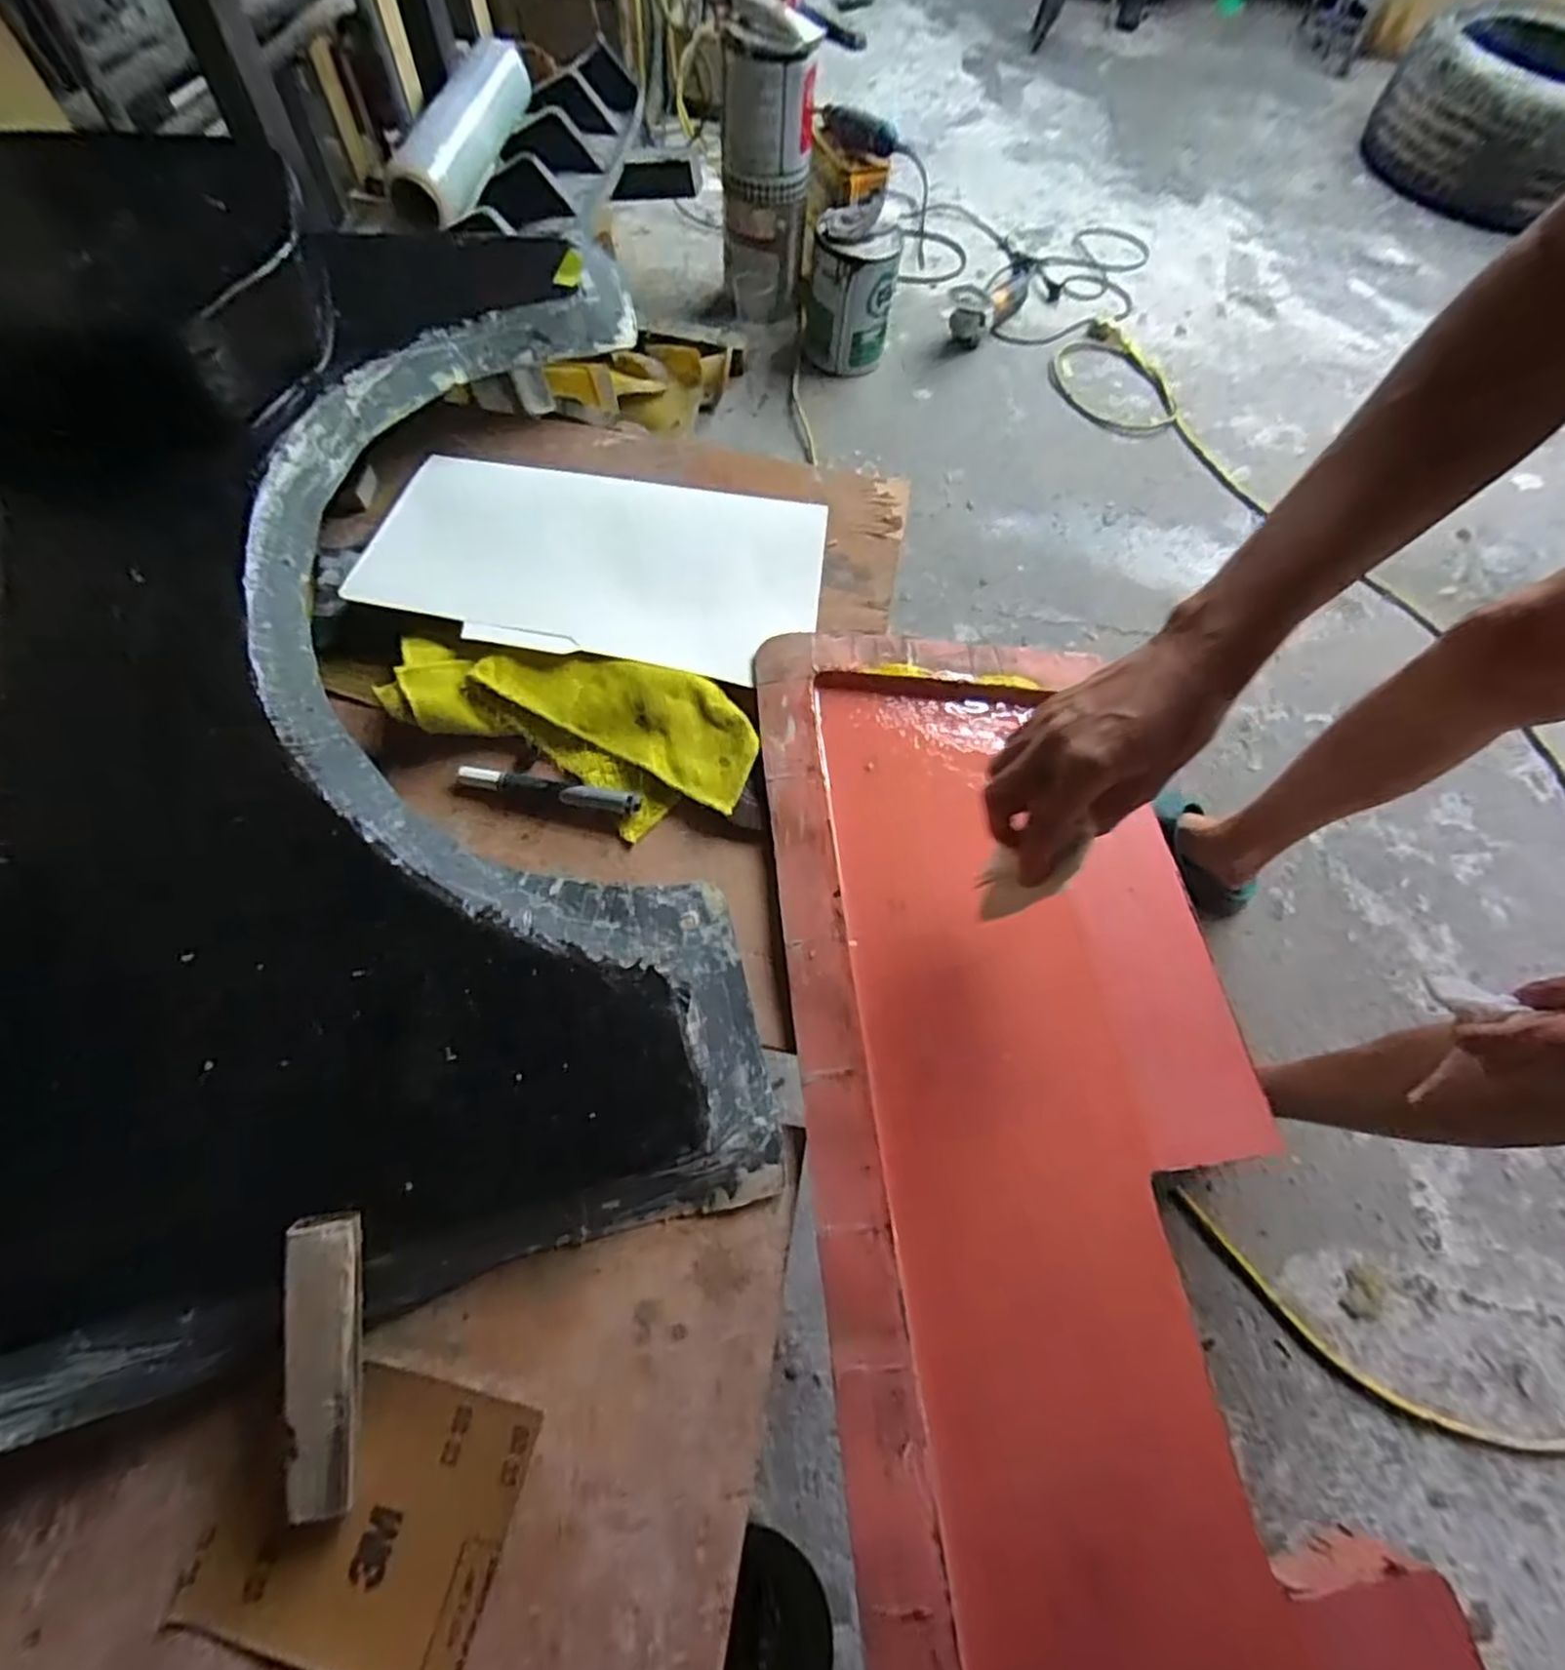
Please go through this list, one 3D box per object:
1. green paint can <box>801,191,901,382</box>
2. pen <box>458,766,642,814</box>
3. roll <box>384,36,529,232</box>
[{"bbox_3d":[0.131,-1.043,1.391,0.164,0.225,0.177,11,64,1],"label":"green paint can"},{"bbox_3d":[-0.170,-0.035,0.527,0.134,0.015,0.018,13,65,3],"label":"pen"},{"bbox_3d":[-0.445,-0.999,1.027,0.096,0.101,0.385,11,65,2],"label":"roll"}]

